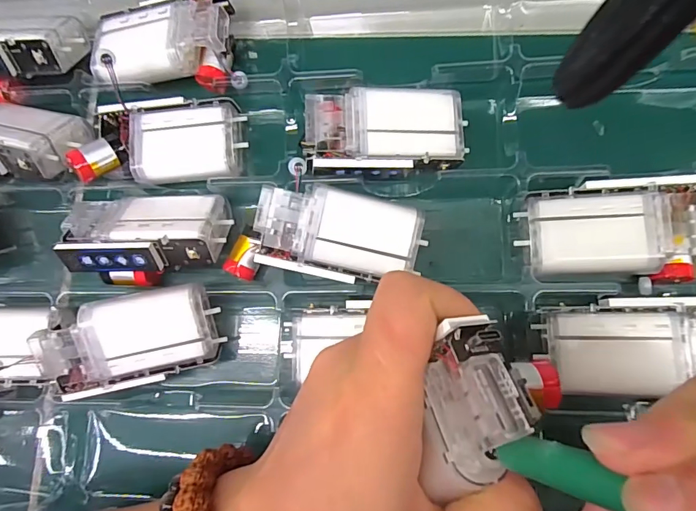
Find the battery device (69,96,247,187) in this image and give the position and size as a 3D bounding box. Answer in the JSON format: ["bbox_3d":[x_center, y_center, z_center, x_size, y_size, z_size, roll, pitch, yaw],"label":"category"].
[{"bbox_3d":[-0.098,-0.063,0.232,0.076,0.030,0.045,-3,82,5],"label":"battery device"}]

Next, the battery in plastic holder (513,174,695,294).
[{"bbox_3d":[0.126,-0.010,0.209,0.079,0.025,0.048,-3,82,5],"label":"battery in plastic holder"}]

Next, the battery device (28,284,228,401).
[{"bbox_3d":[-0.106,0.043,0.222,0.079,0.041,0.042,-13,81,4],"label":"battery device"}]

